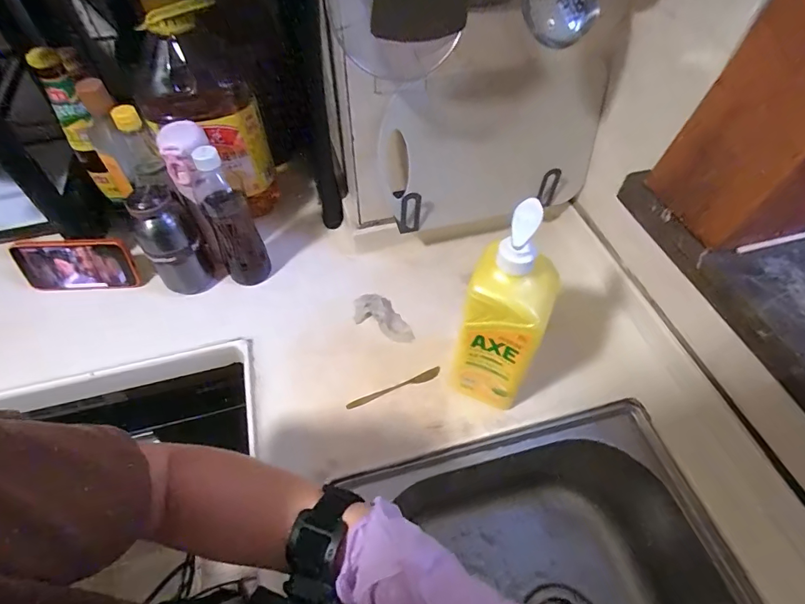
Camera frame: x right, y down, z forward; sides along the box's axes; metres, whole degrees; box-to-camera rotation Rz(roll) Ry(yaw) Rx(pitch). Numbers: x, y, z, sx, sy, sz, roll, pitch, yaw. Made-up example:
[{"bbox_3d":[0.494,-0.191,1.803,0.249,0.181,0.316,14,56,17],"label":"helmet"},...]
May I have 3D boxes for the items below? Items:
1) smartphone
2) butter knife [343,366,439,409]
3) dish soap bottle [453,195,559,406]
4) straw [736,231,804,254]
[{"bbox_3d":[-0.510,-0.058,0.688,0.192,0.085,0.017,-1,34,5],"label":"smartphone"},{"bbox_3d":[-0.010,0.117,0.592,0.134,0.006,0.015,-19,55,-14],"label":"butter knife"},{"bbox_3d":[0.113,0.015,0.484,0.080,0.288,0.081,18,55,13],"label":"dish soap bottle"},{"bbox_3d":[0.447,-0.076,0.484,0.199,0.009,0.009,-14,54,-10],"label":"straw"}]

